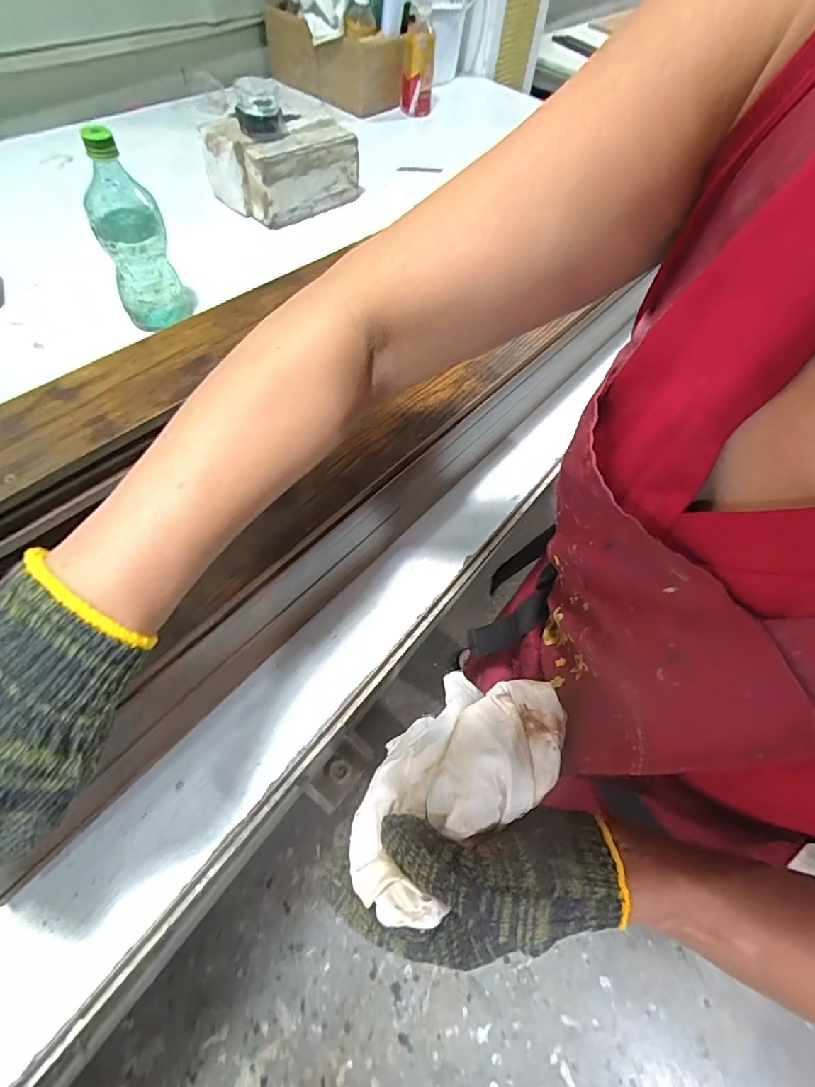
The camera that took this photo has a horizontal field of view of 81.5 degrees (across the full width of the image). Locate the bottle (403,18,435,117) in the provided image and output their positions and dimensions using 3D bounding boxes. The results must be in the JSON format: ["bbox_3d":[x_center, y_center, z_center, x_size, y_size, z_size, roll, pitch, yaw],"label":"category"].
[{"bbox_3d":[0.025,-1.119,1.123,0.072,0.159,0.069,0,55,0],"label":"bottle"}]

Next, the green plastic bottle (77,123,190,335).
[{"bbox_3d":[-0.332,-0.365,0.573,0.082,0.196,0.080,-23,58,-15],"label":"green plastic bottle"}]

